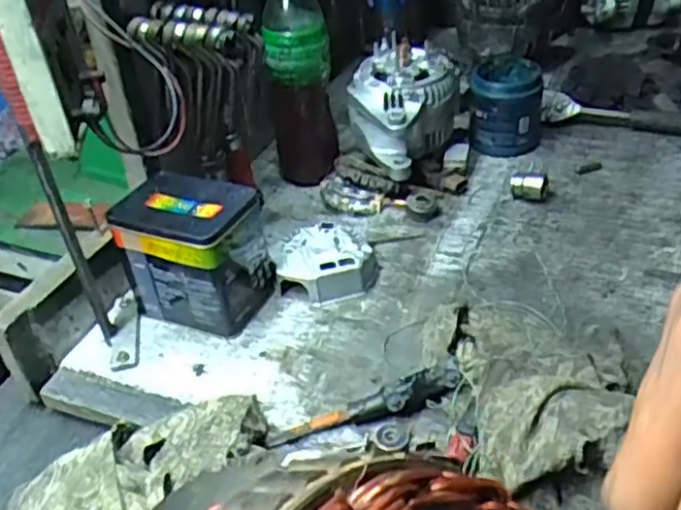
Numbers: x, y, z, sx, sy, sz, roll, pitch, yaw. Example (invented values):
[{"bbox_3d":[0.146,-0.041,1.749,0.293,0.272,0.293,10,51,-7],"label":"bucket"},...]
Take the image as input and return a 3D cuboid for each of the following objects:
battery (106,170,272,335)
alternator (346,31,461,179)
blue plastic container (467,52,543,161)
[{"bbox_3d":[-0.146,0.000,0.727,0.121,0.131,0.088,11,40,23],"label":"battery"},{"bbox_3d":[0.079,-0.182,0.881,0.134,0.118,0.156,-4,36,4],"label":"alternator"},{"bbox_3d":[0.219,-0.196,0.954,0.093,0.102,0.100,2,37,12],"label":"blue plastic container"}]

